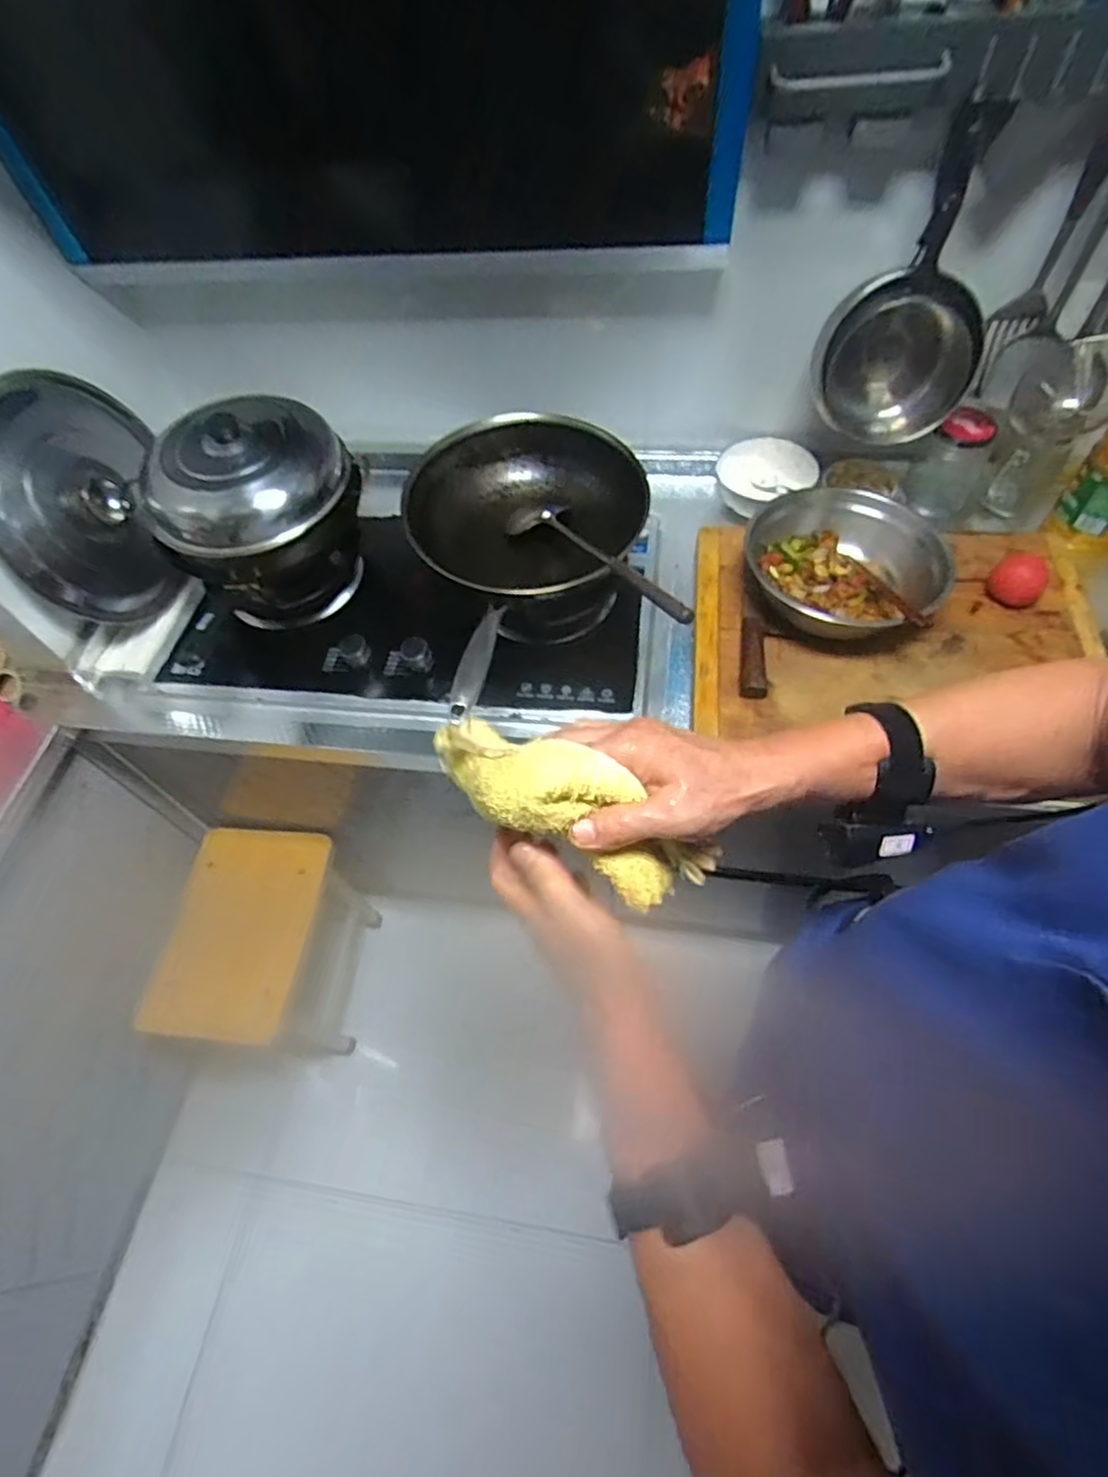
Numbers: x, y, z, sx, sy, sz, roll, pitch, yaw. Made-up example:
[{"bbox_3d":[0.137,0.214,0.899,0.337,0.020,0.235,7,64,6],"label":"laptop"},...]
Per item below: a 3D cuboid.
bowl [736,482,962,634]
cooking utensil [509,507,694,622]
[{"bbox_3d":[0.371,-0.216,0.880,0.232,0.095,0.230,6,59,9],"label":"bowl"},{"bbox_3d":[0.048,-0.234,0.858,0.065,0.032,0.396,-32,47,-15],"label":"cooking utensil"}]

